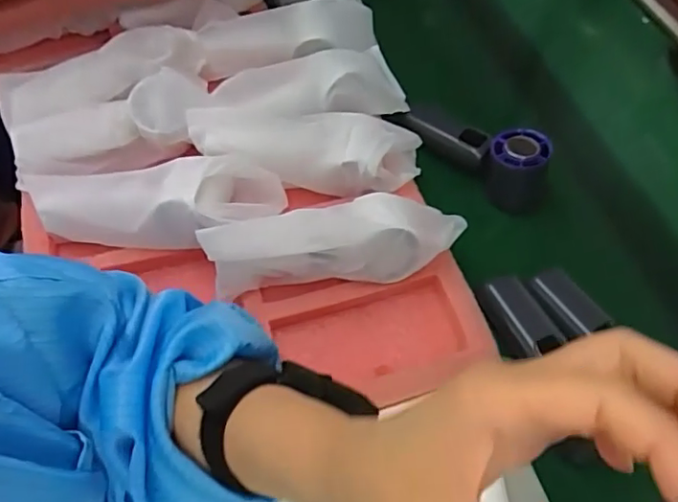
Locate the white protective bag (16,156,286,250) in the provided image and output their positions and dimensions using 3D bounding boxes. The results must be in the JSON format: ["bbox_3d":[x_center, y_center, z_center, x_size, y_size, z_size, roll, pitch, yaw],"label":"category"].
[{"bbox_3d":[-0.155,-0.040,0.445,0.219,0.048,0.075,-3,58,-4],"label":"white protective bag"}]

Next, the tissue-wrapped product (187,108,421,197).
[{"bbox_3d":[-0.030,-0.091,0.485,0.201,0.041,0.073,5,58,0],"label":"tissue-wrapped product"}]

